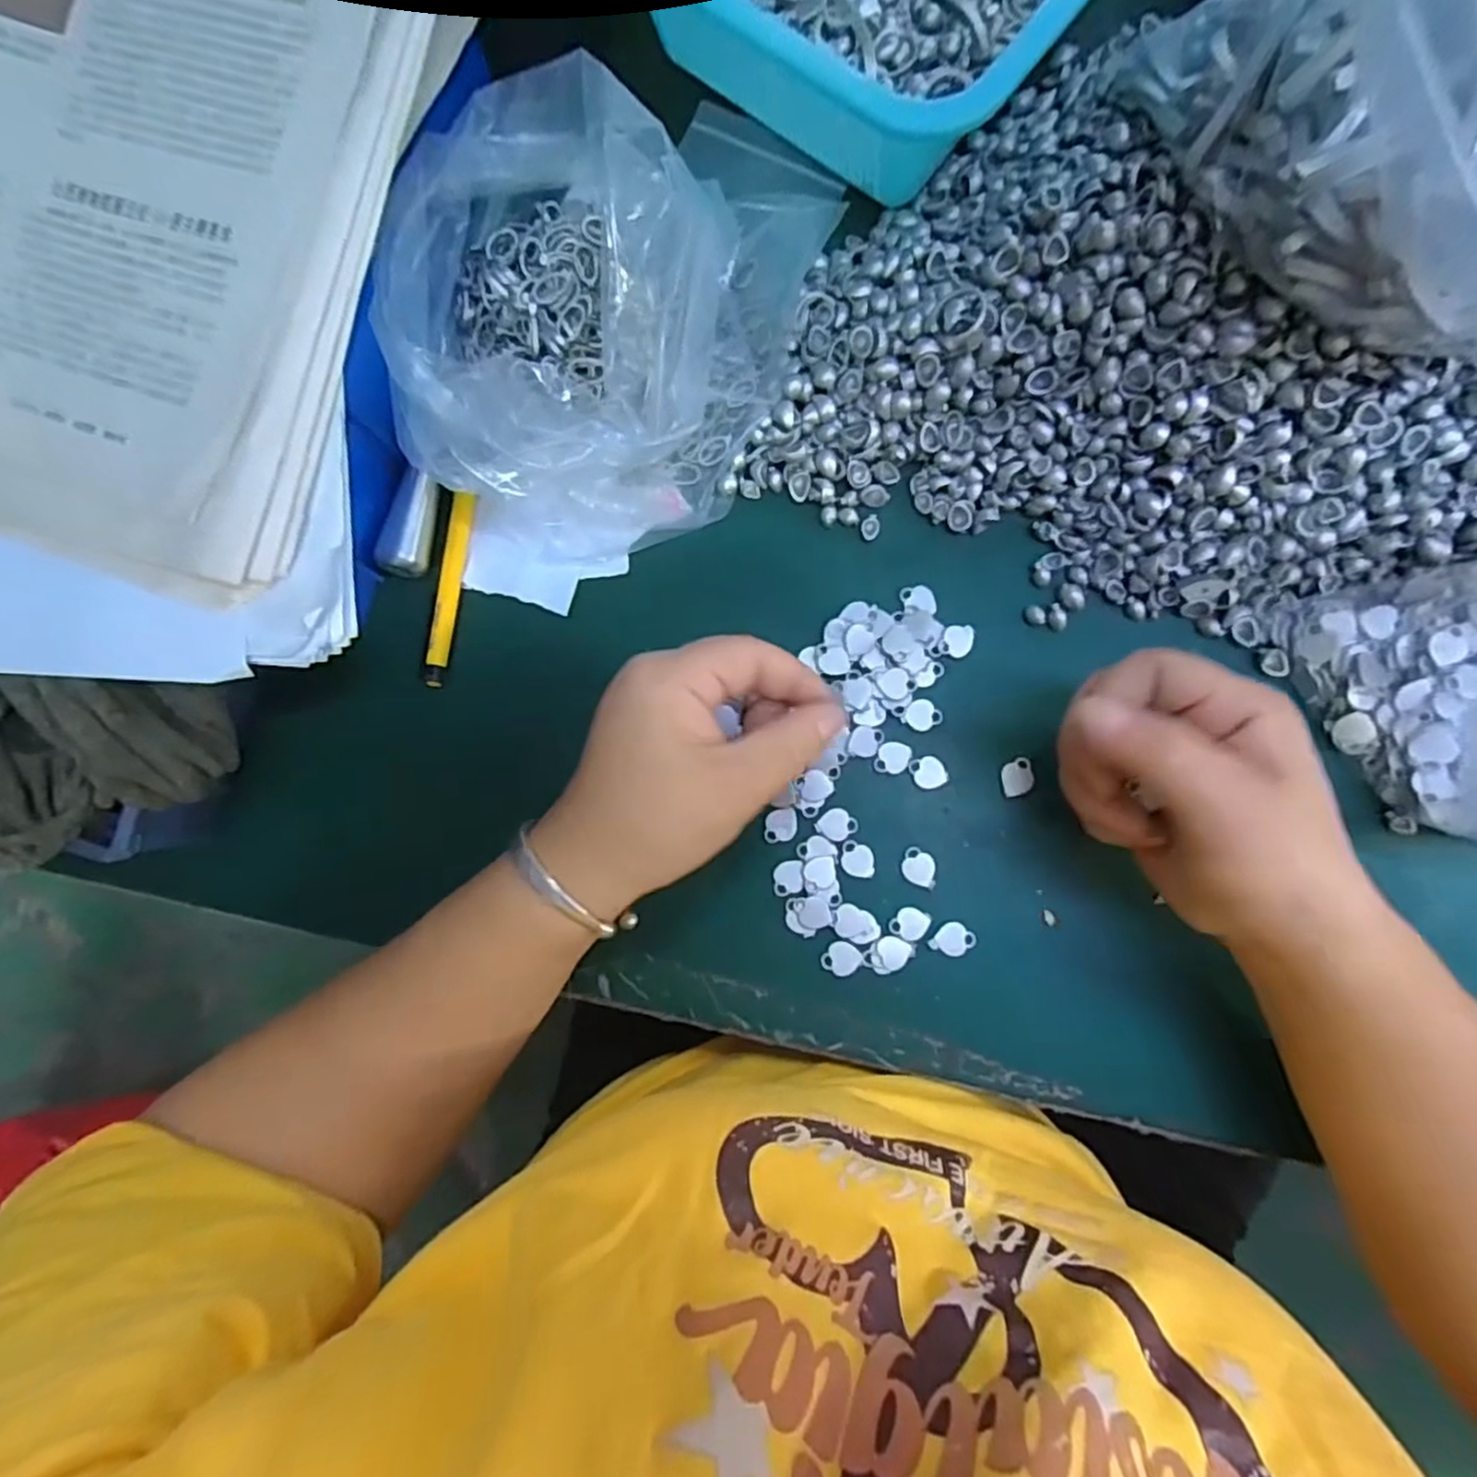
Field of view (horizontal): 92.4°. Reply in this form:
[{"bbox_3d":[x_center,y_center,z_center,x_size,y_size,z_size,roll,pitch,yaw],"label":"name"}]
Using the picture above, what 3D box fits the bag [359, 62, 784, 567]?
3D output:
[{"bbox_3d":[-0.060,-0.162,0.281,0.141,0.081,0.163,13,87,4],"label":"bag"}]

